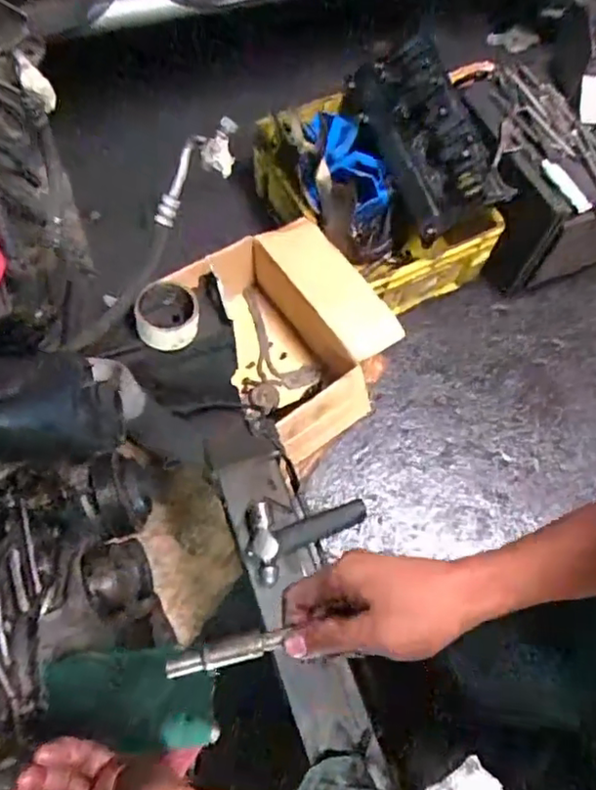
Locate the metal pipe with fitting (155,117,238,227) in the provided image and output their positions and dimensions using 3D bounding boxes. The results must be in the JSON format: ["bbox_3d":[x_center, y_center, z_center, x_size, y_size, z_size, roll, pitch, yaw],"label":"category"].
[{"bbox_3d":[-0.123,-0.264,0.723,0.034,0.143,0.059,10,56,-46],"label":"metal pipe with fitting"}]

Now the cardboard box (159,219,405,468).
[{"bbox_3d":[0.001,-0.139,1.391,0.359,0.229,0.492,-29,70,-15],"label":"cardboard box"}]

